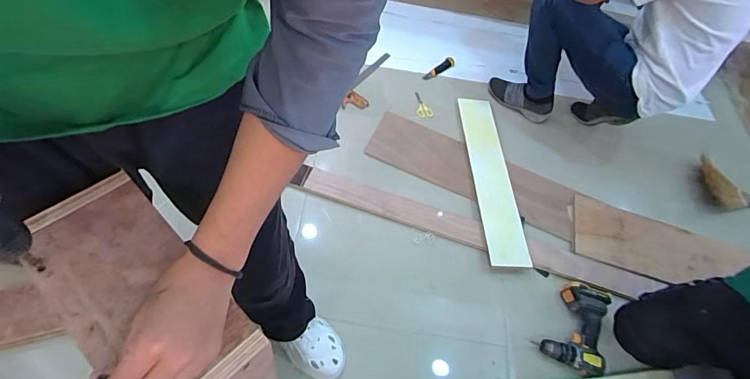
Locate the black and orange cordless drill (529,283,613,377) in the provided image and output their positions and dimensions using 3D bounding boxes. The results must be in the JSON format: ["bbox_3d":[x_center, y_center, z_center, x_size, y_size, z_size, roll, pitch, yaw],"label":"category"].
[{"bbox_3d":[0.536,0.350,1.086,0.149,0.067,0.212,28,56,7],"label":"black and orange cordless drill"}]

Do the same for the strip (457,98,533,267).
[{"bbox_3d":[0.379,-0.061,1.373,0.130,0.026,0.660,5,54,-8],"label":"strip"}]

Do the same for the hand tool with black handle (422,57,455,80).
[{"bbox_3d":[0.261,-0.483,1.663,0.040,0.032,0.175,37,60,19],"label":"hand tool with black handle"}]

